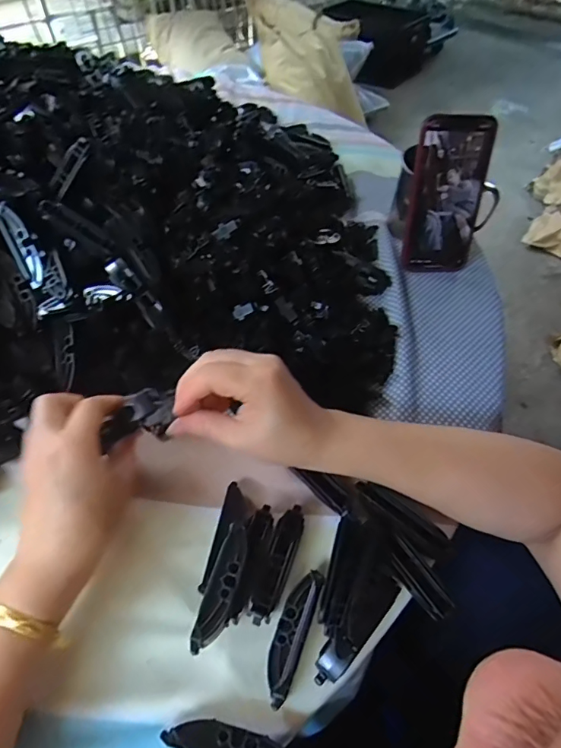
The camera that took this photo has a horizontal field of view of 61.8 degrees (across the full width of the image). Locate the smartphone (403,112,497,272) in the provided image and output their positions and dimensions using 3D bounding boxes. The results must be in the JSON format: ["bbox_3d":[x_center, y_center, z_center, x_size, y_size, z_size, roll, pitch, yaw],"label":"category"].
[{"bbox_3d":[0.177,-0.187,0.497,0.072,0.156,0.015,2,32,1],"label":"smartphone"}]

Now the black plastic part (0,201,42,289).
[{"bbox_3d":[-0.221,-0.110,0.399,0.020,0.005,0.072,-24,99,-5],"label":"black plastic part"}]

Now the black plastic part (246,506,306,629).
[{"bbox_3d":[-0.002,0.131,0.327,0.018,0.012,0.079,18,53,10],"label":"black plastic part"}]

